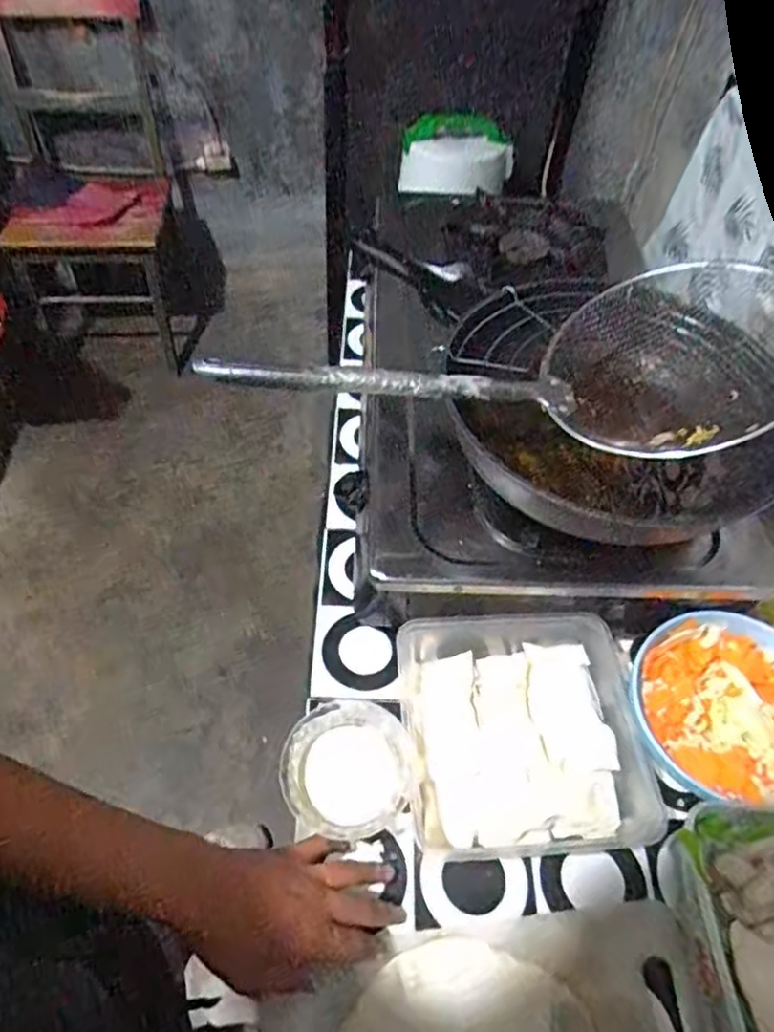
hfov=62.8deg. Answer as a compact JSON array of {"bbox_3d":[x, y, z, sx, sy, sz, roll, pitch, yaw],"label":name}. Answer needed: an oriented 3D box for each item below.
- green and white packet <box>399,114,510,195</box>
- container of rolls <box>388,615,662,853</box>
[{"bbox_3d":[0.161,-0.850,1.491,0.261,0.160,0.070,-3,53,-6],"label":"green and white packet"},{"bbox_3d":[0.122,0.186,0.568,0.204,0.056,0.203,-4,53,-7],"label":"container of rolls"}]

